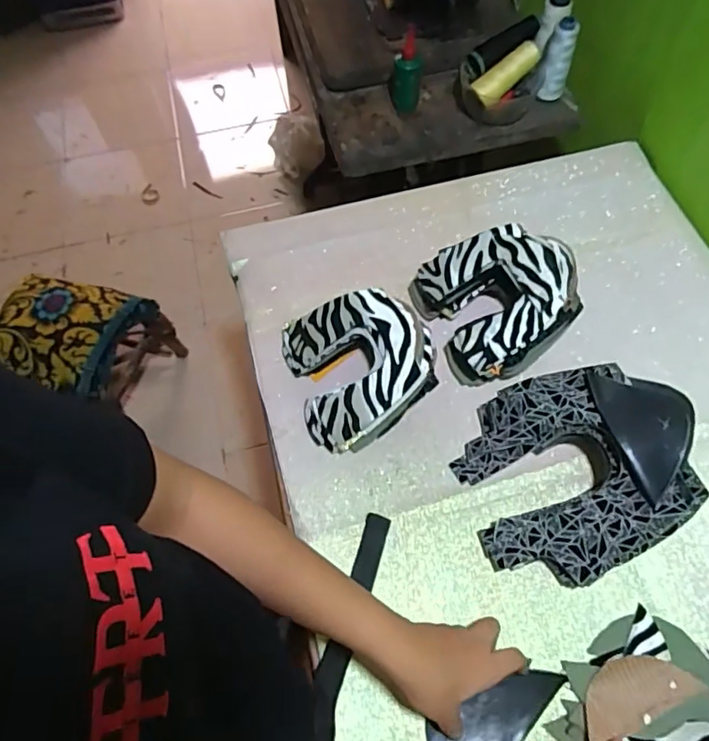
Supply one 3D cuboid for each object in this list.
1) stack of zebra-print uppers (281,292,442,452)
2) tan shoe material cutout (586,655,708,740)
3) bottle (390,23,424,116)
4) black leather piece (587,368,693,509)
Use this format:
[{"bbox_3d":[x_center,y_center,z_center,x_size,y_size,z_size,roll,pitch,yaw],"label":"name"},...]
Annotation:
[{"bbox_3d":[0.010,-0.010,0.622,0.163,0.080,0.167,-18,62,-6],"label":"stack of zebra-print uppers"},{"bbox_3d":[0.246,0.280,0.480,0.105,0.011,0.051,-23,63,-9],"label":"tan shoe material cutout"},{"bbox_3d":[0.078,-0.457,0.835,0.048,0.108,0.060,-1,62,3],"label":"bottle"},{"bbox_3d":[0.279,0.051,0.515,0.072,0.020,0.124,-29,60,18],"label":"black leather piece"}]

